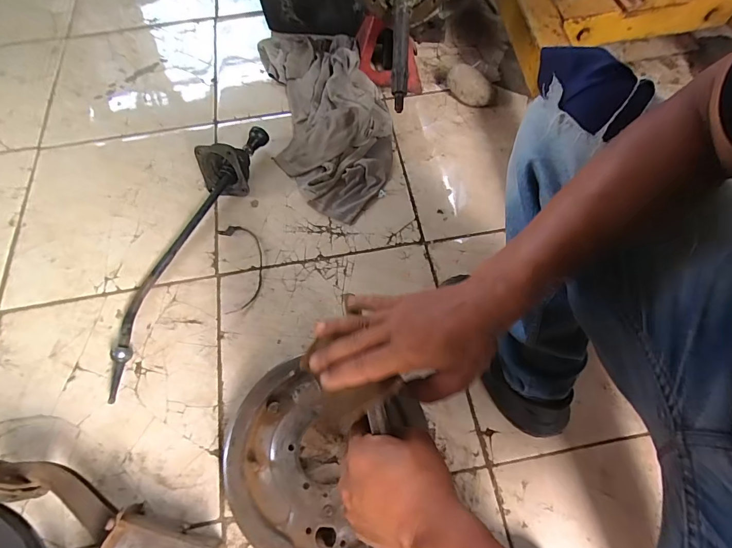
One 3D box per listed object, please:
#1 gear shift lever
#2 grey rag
[{"bbox_3d":[-0.334,-0.067,0.720,0.103,0.095,0.590,14,66,7],"label":"gear shift lever"},{"bbox_3d":[-0.089,-0.383,0.882,0.259,0.079,0.567,-10,65,-4],"label":"grey rag"}]

